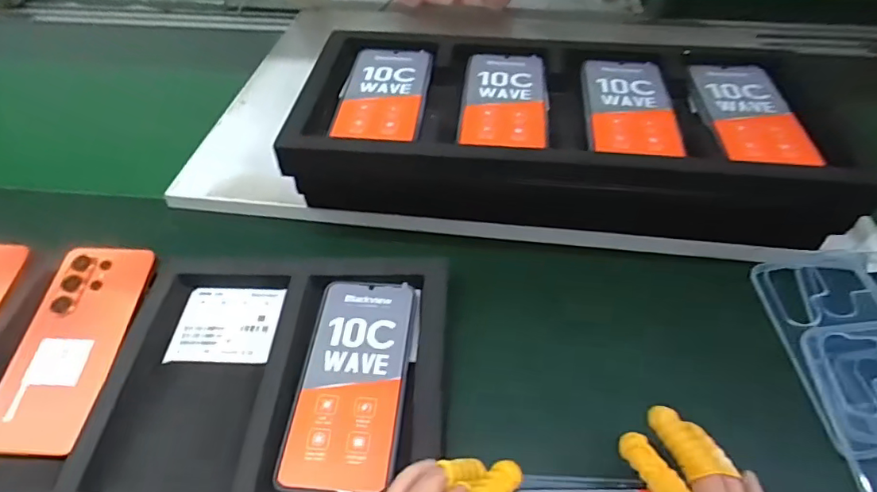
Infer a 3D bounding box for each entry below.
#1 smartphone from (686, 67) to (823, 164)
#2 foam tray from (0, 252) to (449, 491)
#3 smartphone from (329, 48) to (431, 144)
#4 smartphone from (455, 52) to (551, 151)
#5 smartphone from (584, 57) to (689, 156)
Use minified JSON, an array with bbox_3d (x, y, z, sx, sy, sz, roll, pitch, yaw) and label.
[{"bbox_3d":[0.281,-0.119,0.479,0.077,0.011,0.164,2,45,7],"label":"smartphone"},{"bbox_3d":[-0.233,0.098,0.405,0.470,0.031,0.224,2,49,0],"label":"foam tray"},{"bbox_3d":[-0.053,-0.150,0.517,0.080,0.007,0.155,5,47,3],"label":"smartphone"},{"bbox_3d":[0.064,-0.142,0.509,0.078,0.008,0.156,5,47,4],"label":"smartphone"},{"bbox_3d":[0.177,-0.133,0.496,0.078,0.013,0.161,7,49,4],"label":"smartphone"}]

